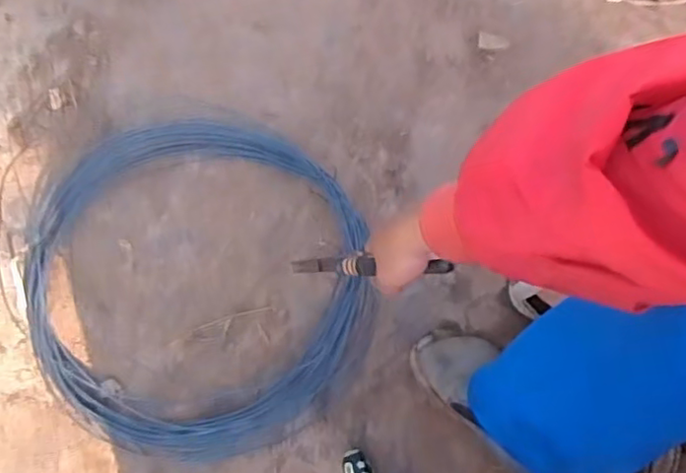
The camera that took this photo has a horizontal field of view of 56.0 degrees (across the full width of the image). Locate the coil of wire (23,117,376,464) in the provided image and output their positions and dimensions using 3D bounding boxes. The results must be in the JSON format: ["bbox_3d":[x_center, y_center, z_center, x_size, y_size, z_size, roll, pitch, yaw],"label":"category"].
[{"bbox_3d":[-0.185,0.034,0.801,0.417,0.042,0.460,-21,67,-11],"label":"coil of wire"}]

